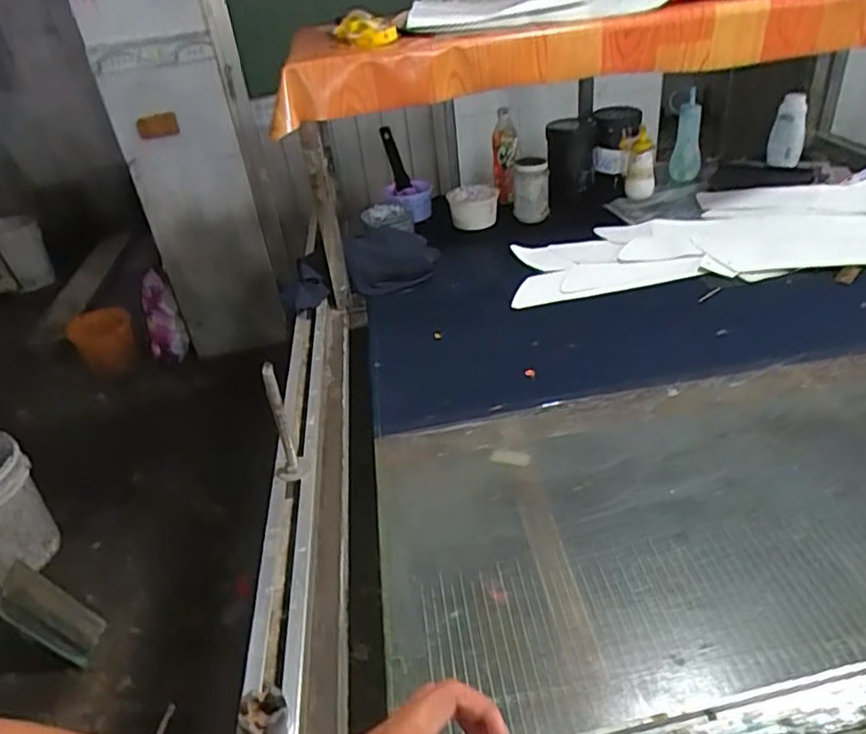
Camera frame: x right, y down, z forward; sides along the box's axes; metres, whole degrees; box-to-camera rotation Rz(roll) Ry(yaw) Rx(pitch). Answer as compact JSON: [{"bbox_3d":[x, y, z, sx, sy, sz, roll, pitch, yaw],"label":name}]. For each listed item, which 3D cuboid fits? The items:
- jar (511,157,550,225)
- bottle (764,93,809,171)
[{"bbox_3d":[0.231,-0.422,1.512,0.081,0.138,0.082,-5,34,3],"label":"jar"},{"bbox_3d":[0.880,-0.593,1.575,0.077,0.146,0.073,15,37,22],"label":"bottle"}]

